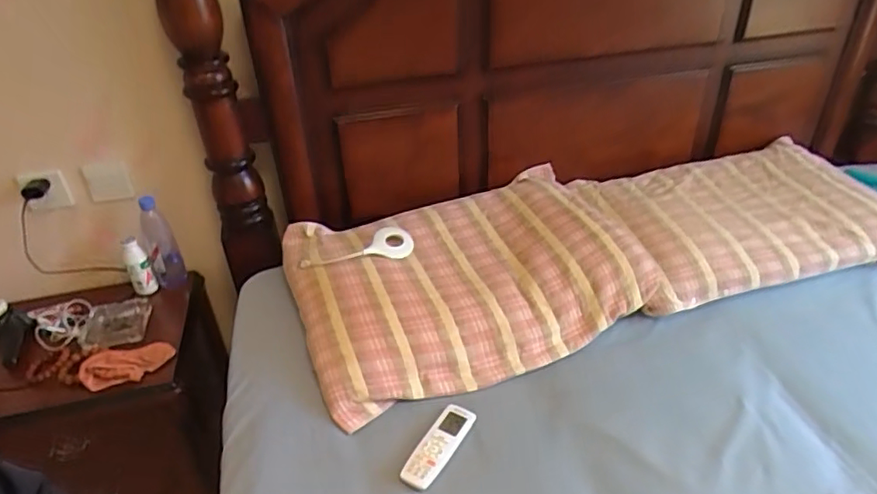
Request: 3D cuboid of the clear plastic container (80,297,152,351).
[{"bbox_3d":[-0.694,0.165,1.212,0.130,0.022,0.145,-8,33,-7],"label":"clear plastic container"}]

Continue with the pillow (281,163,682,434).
[{"bbox_3d":[0.066,0.049,1.171,0.699,0.156,0.471,-14,35,-16],"label":"pillow"}]

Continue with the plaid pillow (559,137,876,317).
[{"bbox_3d":[0.664,-0.072,1.274,0.621,0.103,0.394,-9,33,-9],"label":"plaid pillow"}]

